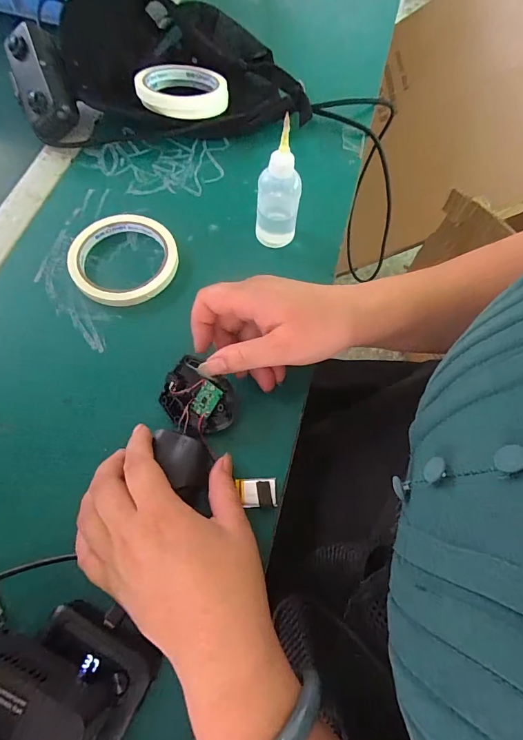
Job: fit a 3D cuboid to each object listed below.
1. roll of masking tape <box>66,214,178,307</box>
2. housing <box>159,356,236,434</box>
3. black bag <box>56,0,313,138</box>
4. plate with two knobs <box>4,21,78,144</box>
[{"bbox_3d":[-0.125,-0.103,0.357,0.093,0.017,0.093,1,66,-3],"label":"roll of masking tape"},{"bbox_3d":[-0.048,0.023,0.303,0.058,0.013,0.050,42,96,5],"label":"housing"},{"bbox_3d":[-0.079,-0.338,0.434,0.261,0.078,0.159,3,66,-2],"label":"black bag"},{"bbox_3d":[-0.227,-0.297,0.399,0.053,0.028,0.106,-17,96,-10],"label":"plate with two knobs"}]

